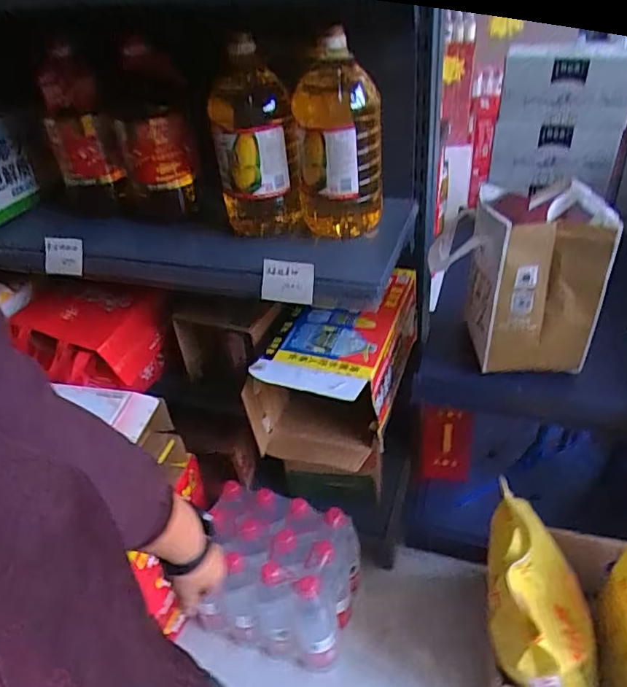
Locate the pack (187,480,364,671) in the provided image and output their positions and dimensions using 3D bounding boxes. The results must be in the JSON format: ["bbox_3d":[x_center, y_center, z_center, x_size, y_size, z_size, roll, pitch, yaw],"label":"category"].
[{"bbox_3d":[-0.077,0.527,1.260,0.325,0.277,0.241,9,40,18],"label":"pack"}]

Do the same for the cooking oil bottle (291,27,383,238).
[{"bbox_3d":[0.051,-0.347,1.011,0.155,0.322,0.160,-10,38,-5],"label":"cooking oil bottle"}]

